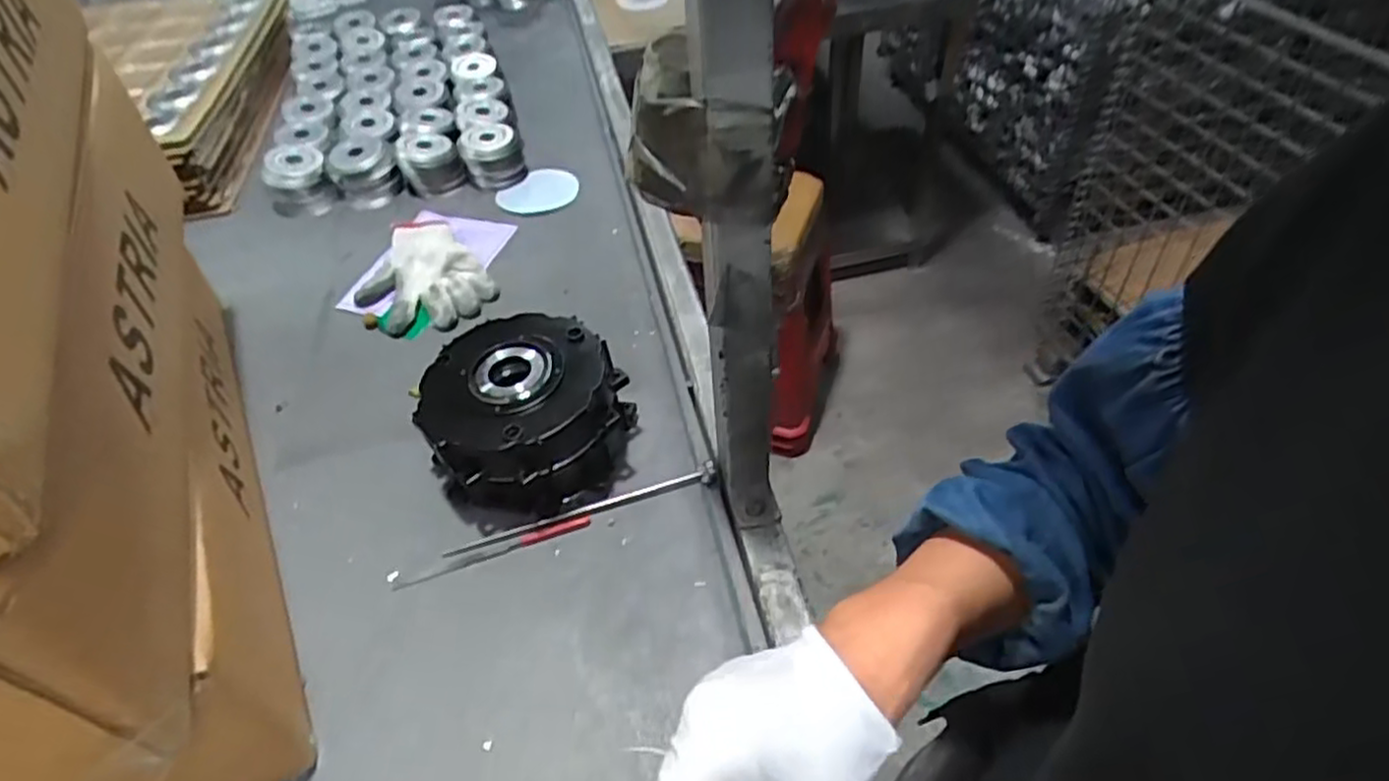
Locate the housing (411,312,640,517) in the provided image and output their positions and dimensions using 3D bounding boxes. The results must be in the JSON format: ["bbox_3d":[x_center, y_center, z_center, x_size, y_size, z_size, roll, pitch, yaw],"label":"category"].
[{"bbox_3d":[-0.156,0.020,0.695,0.165,0.107,0.170,-3,46,3],"label":"housing"}]

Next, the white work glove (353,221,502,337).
[{"bbox_3d":[-0.341,-0.142,0.912,0.139,0.036,0.205,-30,51,-21],"label":"white work glove"}]

